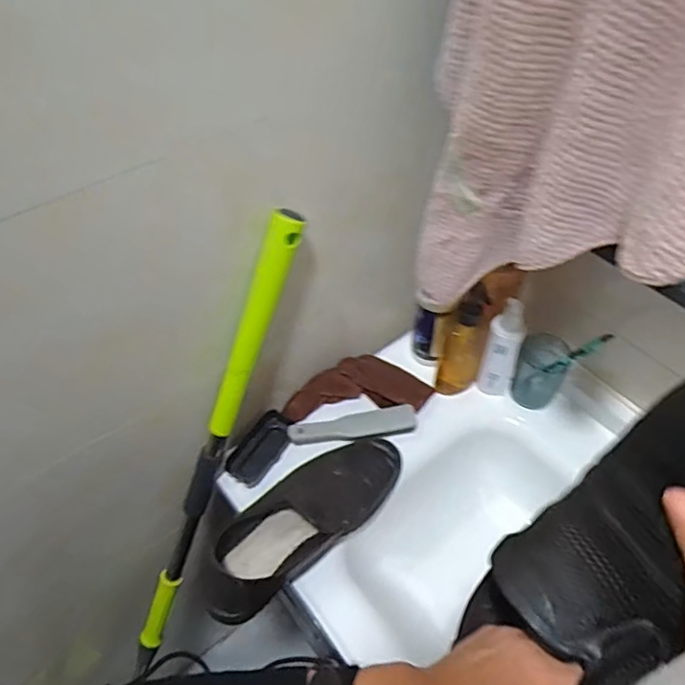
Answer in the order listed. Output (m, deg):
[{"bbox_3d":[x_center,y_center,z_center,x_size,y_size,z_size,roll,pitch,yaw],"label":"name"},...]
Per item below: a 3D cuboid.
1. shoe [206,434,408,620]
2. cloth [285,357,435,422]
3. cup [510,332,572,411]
[{"bbox_3d":[-0.046,0.209,0.699,0.289,0.082,0.109,-36,56,-25],"label":"shoe"},{"bbox_3d":[0.023,0.063,0.835,0.211,0.080,0.024,-6,5,-5],"label":"cloth"},{"bbox_3d":[0.283,0.045,0.820,0.065,0.109,0.057,10,50,11],"label":"cup"}]

